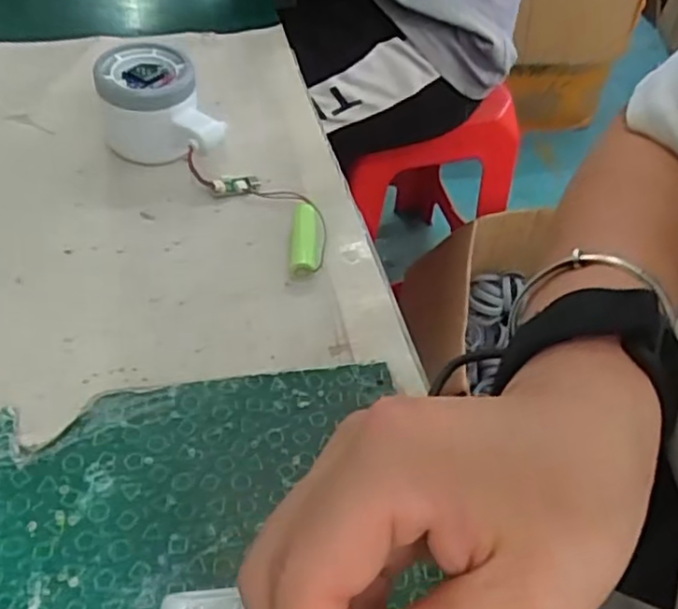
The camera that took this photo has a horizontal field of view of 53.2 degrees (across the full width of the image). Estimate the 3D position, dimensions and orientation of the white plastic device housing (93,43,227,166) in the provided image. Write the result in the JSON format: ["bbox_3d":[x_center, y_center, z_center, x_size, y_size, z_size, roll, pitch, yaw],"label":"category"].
[{"bbox_3d":[-0.112,-0.118,0.419,0.067,0.052,0.074,-14,52,-18],"label":"white plastic device housing"}]

